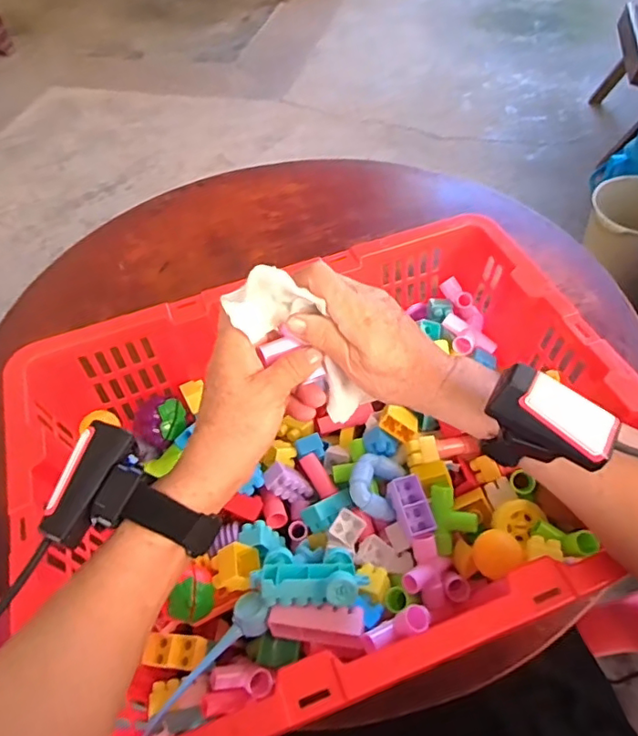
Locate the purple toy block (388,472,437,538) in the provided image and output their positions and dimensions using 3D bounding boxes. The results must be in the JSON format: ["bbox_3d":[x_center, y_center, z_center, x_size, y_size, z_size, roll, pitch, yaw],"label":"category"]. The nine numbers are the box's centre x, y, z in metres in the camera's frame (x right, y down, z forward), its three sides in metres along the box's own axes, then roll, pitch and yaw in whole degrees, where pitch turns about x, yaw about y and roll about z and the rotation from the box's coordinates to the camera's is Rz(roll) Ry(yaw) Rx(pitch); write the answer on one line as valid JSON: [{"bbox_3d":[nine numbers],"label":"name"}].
[{"bbox_3d":[0.077,0.118,0.472,0.030,0.023,0.048,-15,75,-16],"label":"purple toy block"}]

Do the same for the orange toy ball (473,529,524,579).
[{"bbox_3d":[0.140,0.153,0.442,0.035,0.039,0.035,-2,52,2],"label":"orange toy ball"}]

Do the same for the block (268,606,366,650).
[{"bbox_3d":[-0.002,0.194,0.415,0.071,0.019,0.026,2,52,5],"label":"block"}]

